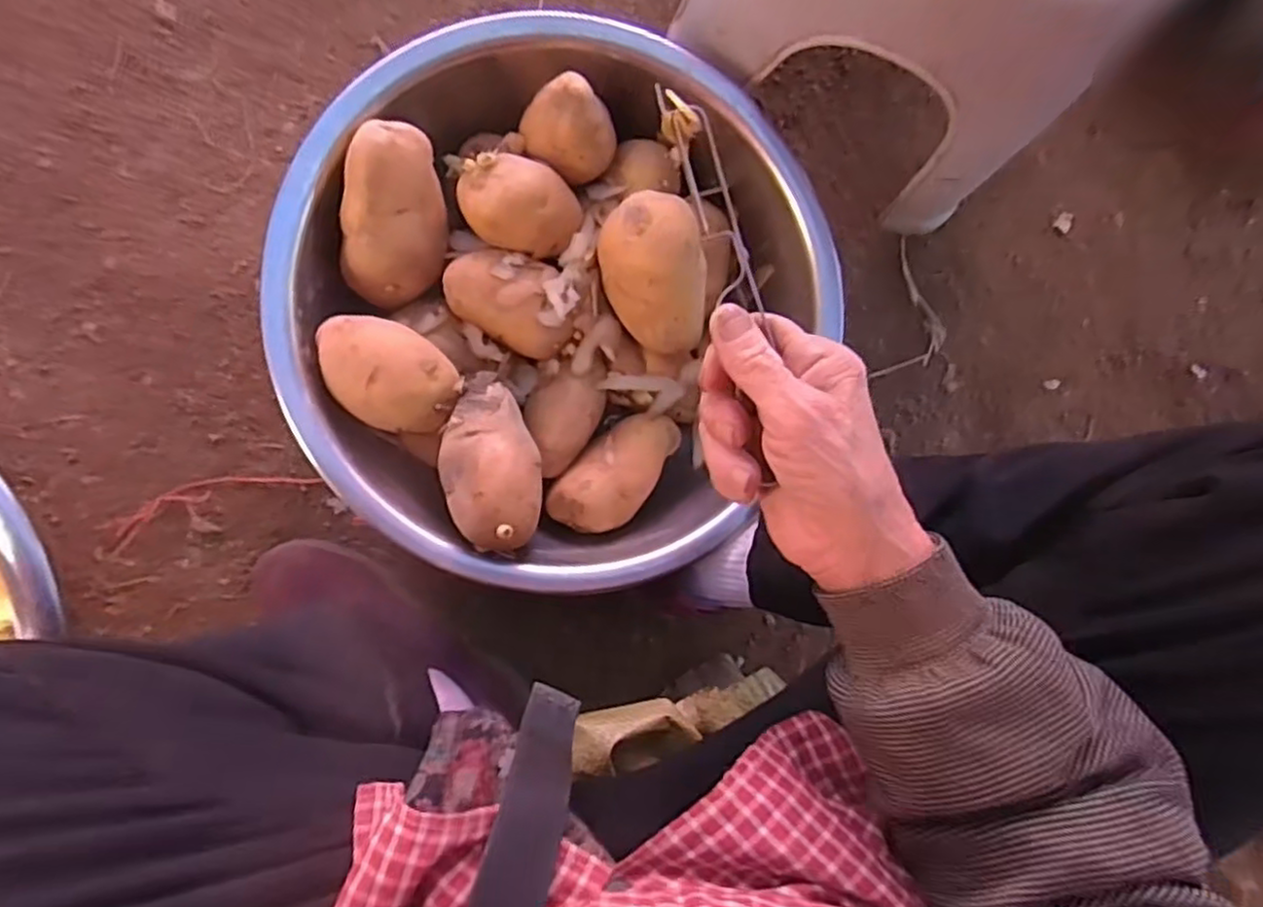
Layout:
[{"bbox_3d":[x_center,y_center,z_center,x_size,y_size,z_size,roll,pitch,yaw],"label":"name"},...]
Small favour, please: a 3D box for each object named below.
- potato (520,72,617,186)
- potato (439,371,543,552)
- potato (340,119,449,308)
[{"bbox_3d":[-0.042,-0.227,0.497,0.057,0.051,0.062,0,93,-7],"label":"potato"},{"bbox_3d":[-0.096,0.005,0.486,0.056,0.055,0.125,-10,77,20],"label":"potato"},{"bbox_3d":[-0.167,-0.167,0.494,0.068,0.056,0.118,-9,128,-28],"label":"potato"}]

